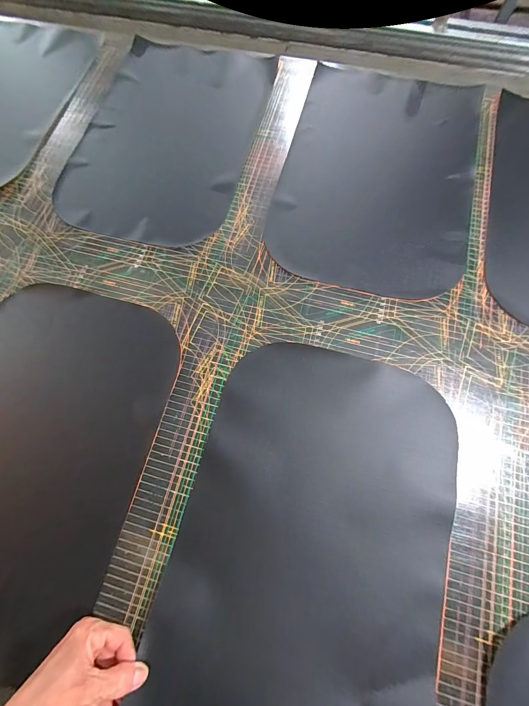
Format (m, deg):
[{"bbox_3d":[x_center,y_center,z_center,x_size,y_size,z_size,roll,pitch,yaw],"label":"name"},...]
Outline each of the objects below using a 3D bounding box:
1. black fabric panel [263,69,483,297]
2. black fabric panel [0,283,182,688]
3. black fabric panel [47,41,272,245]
[{"bbox_3d":[0.200,-0.321,0.510,0.322,0.010,0.463,14,76,5],"label":"black fabric panel"},{"bbox_3d":[-0.331,0.137,0.419,0.329,0.030,0.476,16,76,6],"label":"black fabric panel"},{"bbox_3d":[-0.180,-0.413,0.563,0.312,0.041,0.470,15,76,5],"label":"black fabric panel"}]

